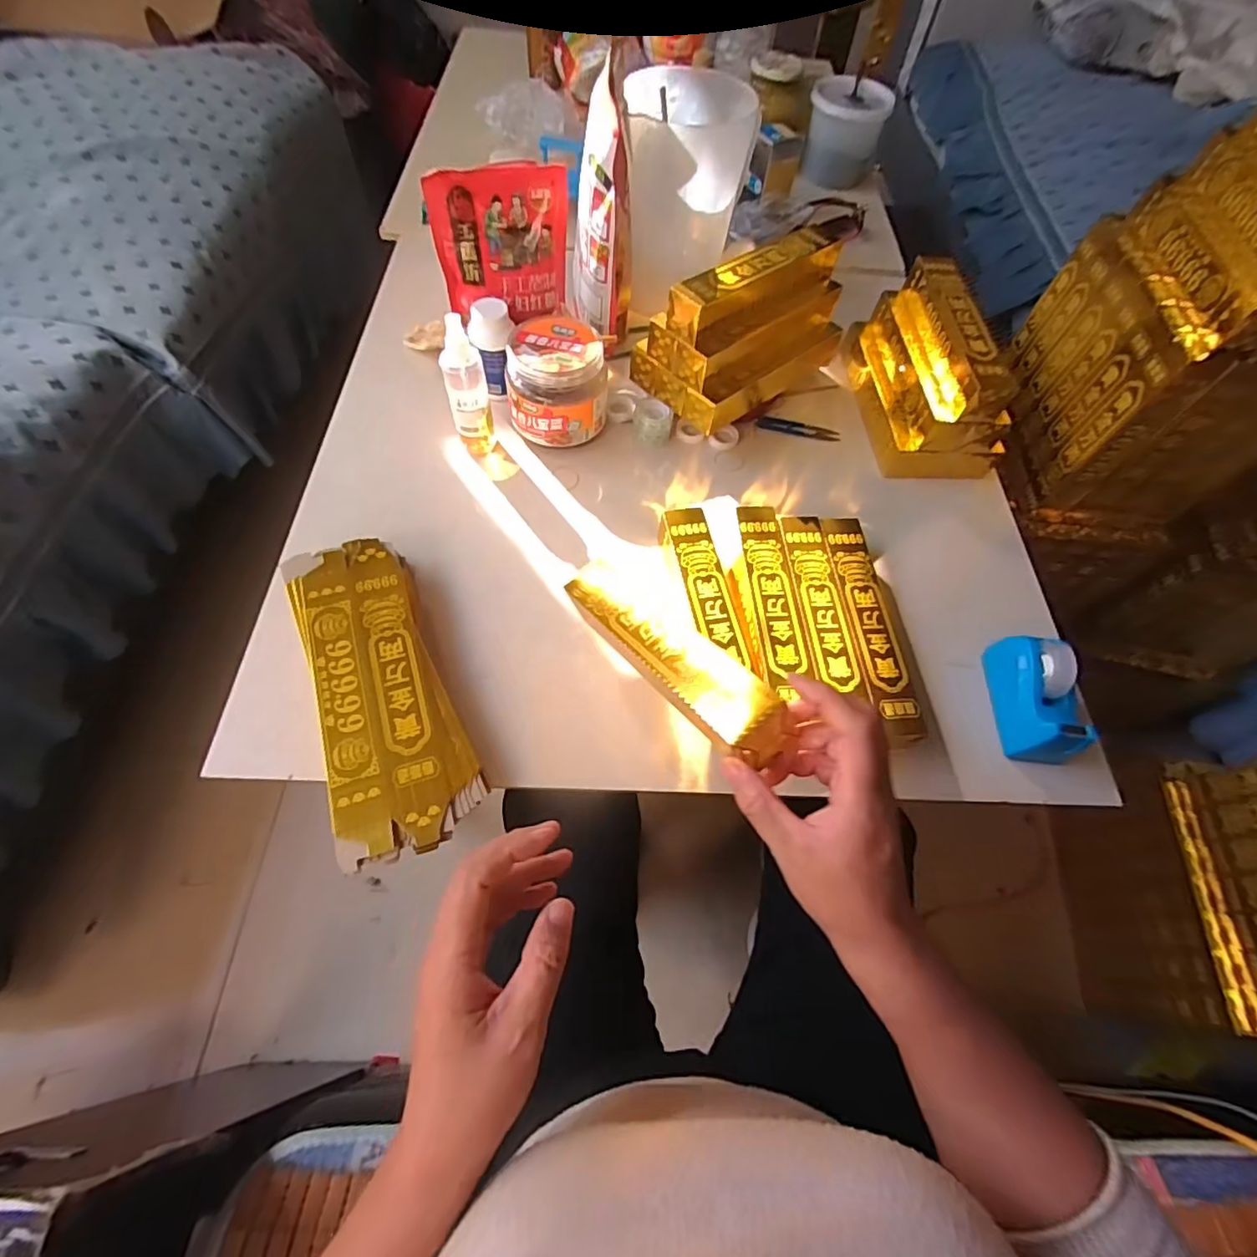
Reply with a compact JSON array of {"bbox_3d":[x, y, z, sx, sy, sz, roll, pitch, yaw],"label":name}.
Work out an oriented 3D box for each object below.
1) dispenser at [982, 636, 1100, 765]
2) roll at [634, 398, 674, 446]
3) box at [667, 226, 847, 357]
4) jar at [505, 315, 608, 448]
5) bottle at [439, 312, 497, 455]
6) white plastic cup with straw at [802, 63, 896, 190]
[{"bbox_3d":[0.377,0.063,0.524,0.053,0.067,0.119,7,62,0],"label":"dispenser"},{"bbox_3d":[0.028,-0.242,0.673,0.045,0.040,0.046,1,62,-3],"label":"roll"},{"bbox_3d":[0.139,-0.368,0.616,0.228,0.055,0.052,-37,70,-20],"label":"box"},{"bbox_3d":[-0.077,-0.268,0.640,0.106,0.106,0.100,1,62,-3],"label":"jar"},{"bbox_3d":[-0.166,-0.245,0.592,0.039,0.144,0.031,-14,64,-11],"label":"bottle"},{"bbox_3d":[0.350,-0.810,0.941,0.125,0.113,0.104,17,62,6],"label":"white plastic cup with straw"}]

